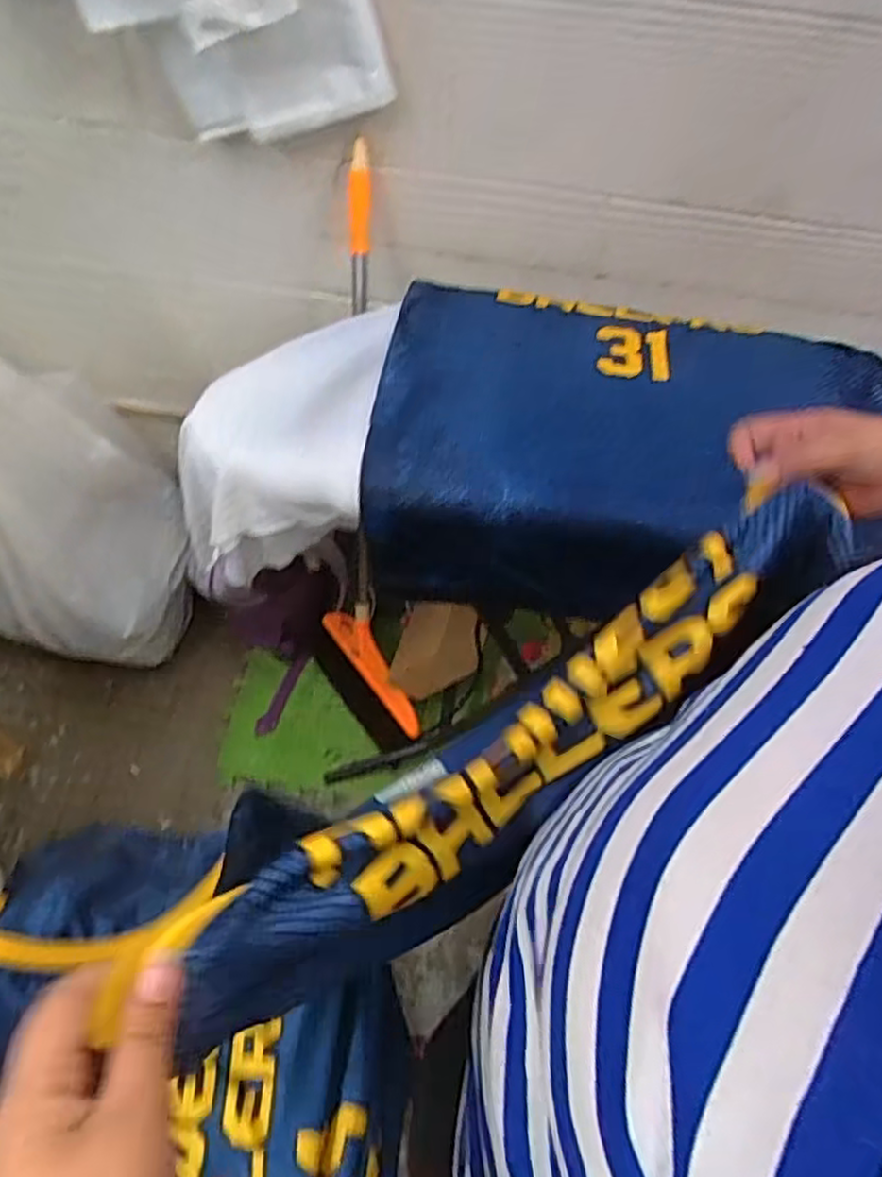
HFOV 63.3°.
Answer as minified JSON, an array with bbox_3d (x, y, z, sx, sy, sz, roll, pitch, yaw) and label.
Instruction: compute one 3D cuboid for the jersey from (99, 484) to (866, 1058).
[{"bbox_3d":[0.067,0.086,0.430,0.479,0.120,0.073,-32,64,-23],"label":"jersey"}]

